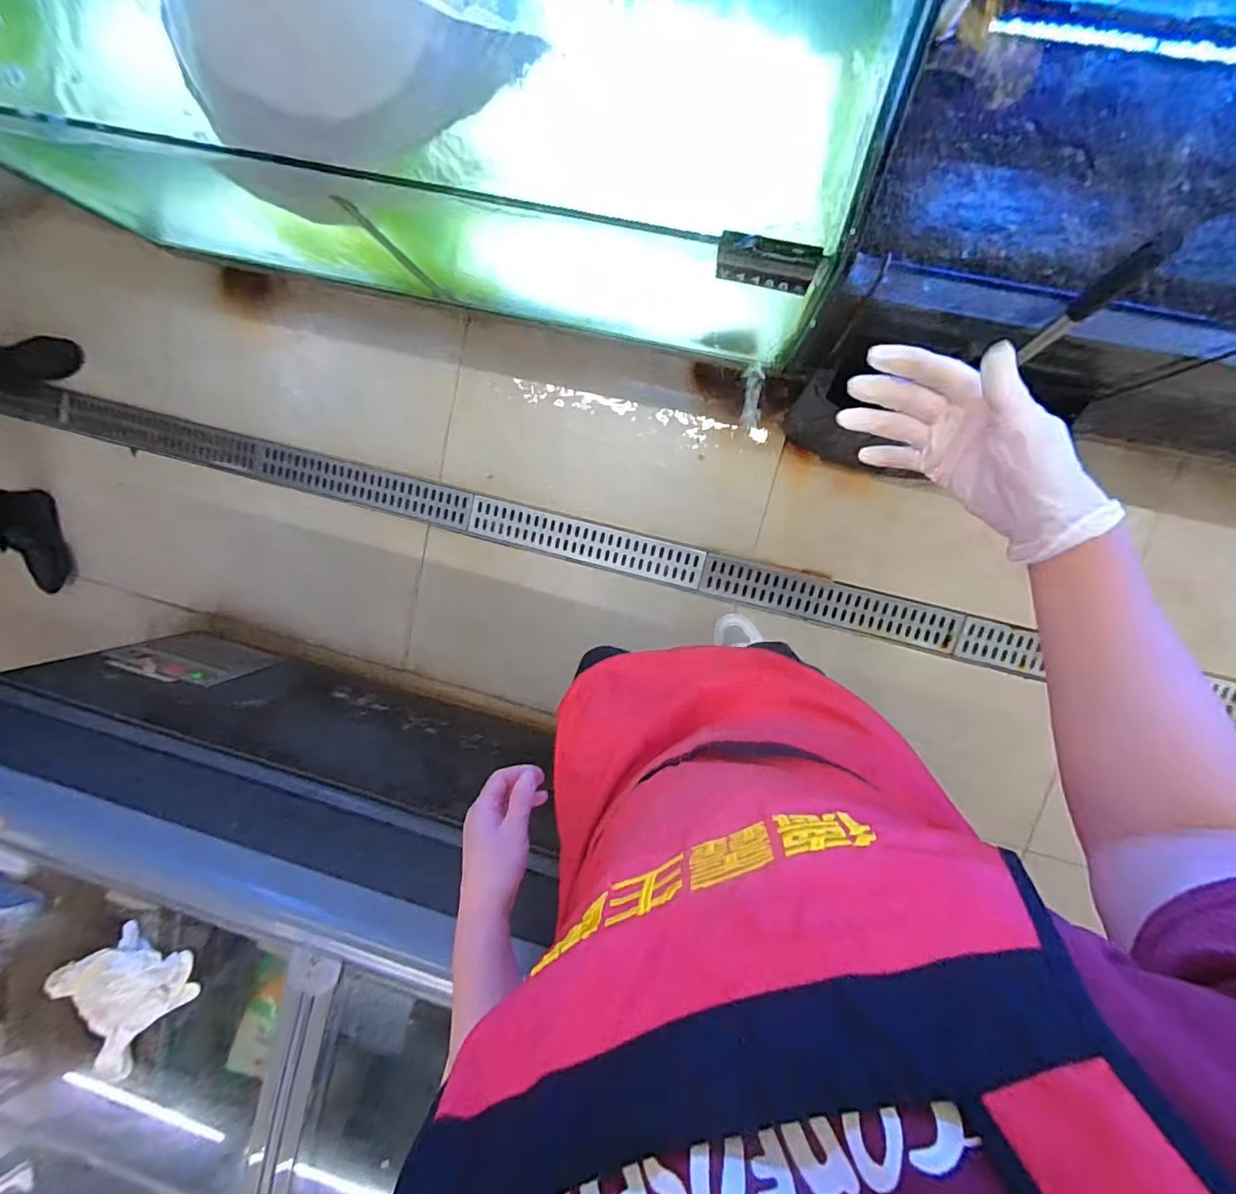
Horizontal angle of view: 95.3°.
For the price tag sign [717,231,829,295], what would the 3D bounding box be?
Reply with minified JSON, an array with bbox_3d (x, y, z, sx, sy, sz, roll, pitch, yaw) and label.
[{"bbox_3d":[0.185,-0.408,0.691,0.124,0.075,0.025,13,97,6],"label":"price tag sign"}]

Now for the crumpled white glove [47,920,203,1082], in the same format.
[{"bbox_3d":[-0.592,0.483,0.684,0.132,0.054,0.142,-36,90,9],"label":"crumpled white glove"}]

